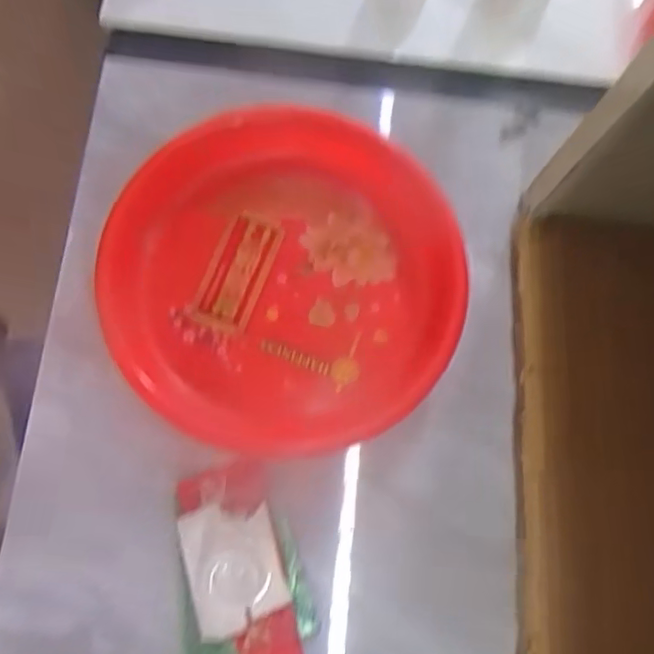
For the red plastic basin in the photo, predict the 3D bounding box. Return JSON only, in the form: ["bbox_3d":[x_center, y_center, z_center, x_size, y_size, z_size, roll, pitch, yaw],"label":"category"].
[{"bbox_3d":[-0.028,-0.029,0.337,0.194,0.030,0.194,0,76,1],"label":"red plastic basin"}]

